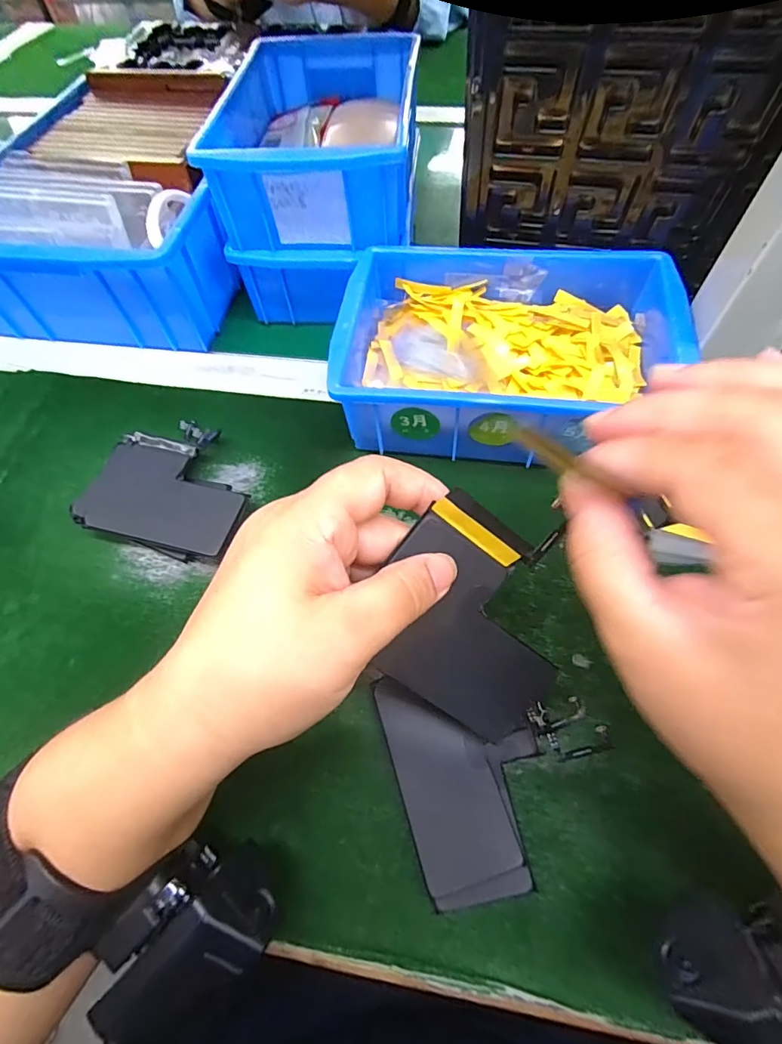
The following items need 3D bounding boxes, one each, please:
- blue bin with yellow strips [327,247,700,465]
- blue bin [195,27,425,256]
[{"bbox_3d":[0.070,-0.109,0.297,0.201,0.055,0.146,10,61,9],"label":"blue bin with yellow strips"},{"bbox_3d":[-0.048,-0.285,0.343,0.125,0.057,0.195,3,61,4],"label":"blue bin"}]

